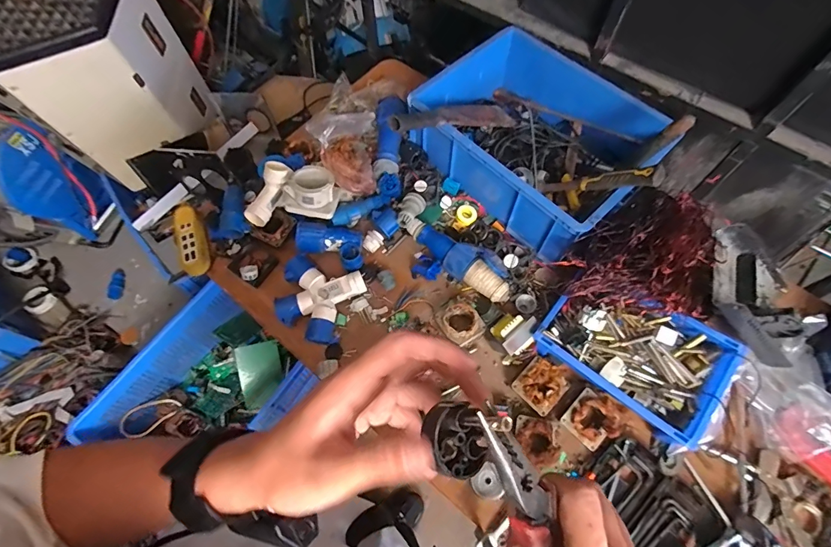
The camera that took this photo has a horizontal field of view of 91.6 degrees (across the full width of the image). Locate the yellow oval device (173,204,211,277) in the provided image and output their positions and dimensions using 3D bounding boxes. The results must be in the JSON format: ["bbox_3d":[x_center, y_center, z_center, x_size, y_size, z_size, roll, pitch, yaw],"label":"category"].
[{"bbox_3d":[-0.523,-0.083,0.944,0.062,0.037,0.189,-19,66,-8],"label":"yellow oval device"}]

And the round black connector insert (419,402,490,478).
[{"bbox_3d":[0.018,0.085,0.209,0.032,0.019,0.036,-11,84,-37],"label":"round black connector insert"}]

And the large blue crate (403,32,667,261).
[{"bbox_3d":[0.275,-0.313,0.926,0.482,0.166,0.412,39,71,17],"label":"large blue crate"}]

